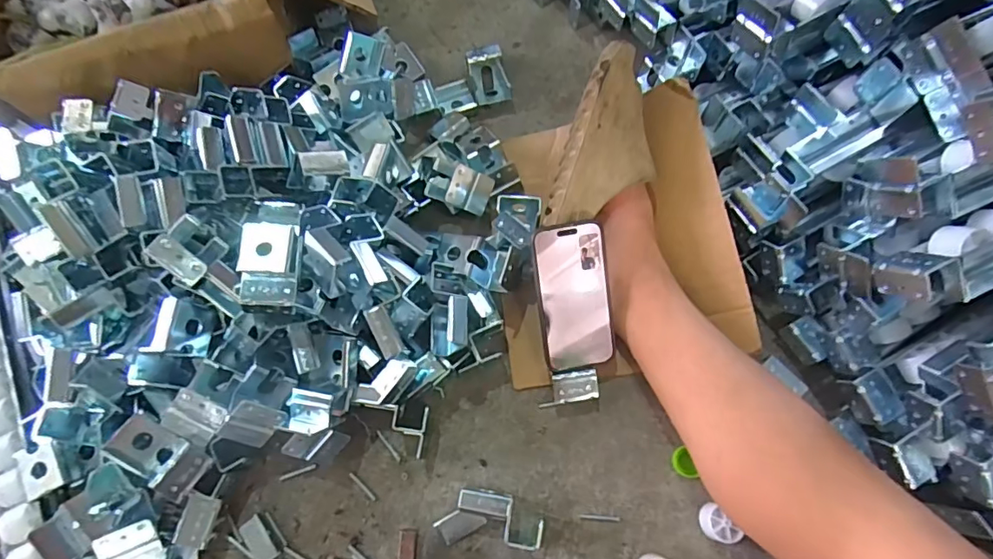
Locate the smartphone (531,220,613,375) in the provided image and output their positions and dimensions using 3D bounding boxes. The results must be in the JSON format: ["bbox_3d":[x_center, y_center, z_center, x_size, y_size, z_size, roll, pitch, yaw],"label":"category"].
[{"bbox_3d":[0.078,0.019,0.521,0.071,0.015,0.148,-9,103,-2],"label":"smartphone"}]

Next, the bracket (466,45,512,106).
[{"bbox_3d":[-0.010,-0.265,0.676,0.051,0.032,0.069,-7,70,-1],"label":"bracket"}]

